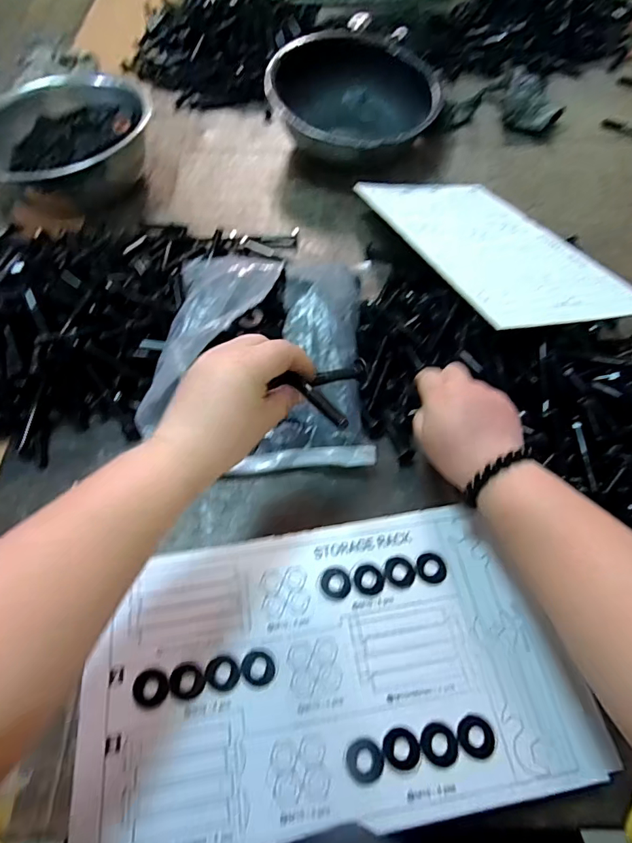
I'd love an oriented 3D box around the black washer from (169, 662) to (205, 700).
[{"bbox_3d":[-0.090,0.180,0.317,0.025,0.004,0.022,8,61,5],"label":"black washer"}]

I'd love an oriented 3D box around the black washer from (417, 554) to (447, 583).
[{"bbox_3d":[0.090,0.113,0.353,0.022,0.004,0.022,0,60,1],"label":"black washer"}]

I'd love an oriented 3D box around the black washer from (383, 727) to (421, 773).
[{"bbox_3d":[0.056,0.212,0.295,0.023,0.004,0.022,-5,60,-2],"label":"black washer"}]

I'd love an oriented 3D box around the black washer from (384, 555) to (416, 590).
[{"bbox_3d":[0.065,0.116,0.351,0.023,0.004,0.025,0,60,1],"label":"black washer"}]

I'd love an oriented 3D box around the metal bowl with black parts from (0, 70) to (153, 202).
[{"bbox_3d":[-0.354,-0.389,0.631,0.222,0.099,0.187,-37,66,-18],"label":"metal bowl with black parts"}]

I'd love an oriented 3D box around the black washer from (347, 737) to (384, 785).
[{"bbox_3d":[0.032,0.218,0.292,0.023,0.004,0.023,-5,60,-2],"label":"black washer"}]

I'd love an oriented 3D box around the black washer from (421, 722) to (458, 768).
[{"bbox_3d":[0.080,0.210,0.296,0.023,0.004,0.023,-6,60,-2],"label":"black washer"}]

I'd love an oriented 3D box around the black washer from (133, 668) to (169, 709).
[{"bbox_3d":[-0.115,0.185,0.315,0.025,0.004,0.023,0,60,1],"label":"black washer"}]

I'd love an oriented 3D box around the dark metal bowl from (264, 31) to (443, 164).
[{"bbox_3d":[0.057,-0.461,0.666,0.233,0.095,0.220,0,60,1],"label":"dark metal bowl"}]

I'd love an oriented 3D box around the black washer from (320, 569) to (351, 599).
[{"bbox_3d":[0.015,0.123,0.347,0.022,0.004,0.022,0,60,1],"label":"black washer"}]

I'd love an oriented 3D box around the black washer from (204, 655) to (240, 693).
[{"bbox_3d":[-0.066,0.176,0.318,0.024,0.004,0.022,-8,60,-3],"label":"black washer"}]

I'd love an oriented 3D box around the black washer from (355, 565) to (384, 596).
[{"bbox_3d":[0.041,0.121,0.349,0.022,0.004,0.021,0,60,1],"label":"black washer"}]

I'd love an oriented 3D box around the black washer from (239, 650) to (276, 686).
[{"bbox_3d":[-0.041,0.173,0.320,0.024,0.004,0.022,0,60,1],"label":"black washer"}]

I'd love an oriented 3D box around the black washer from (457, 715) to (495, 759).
[{"bbox_3d":[0.105,0.206,0.298,0.024,0.004,0.023,-2,60,0],"label":"black washer"}]

